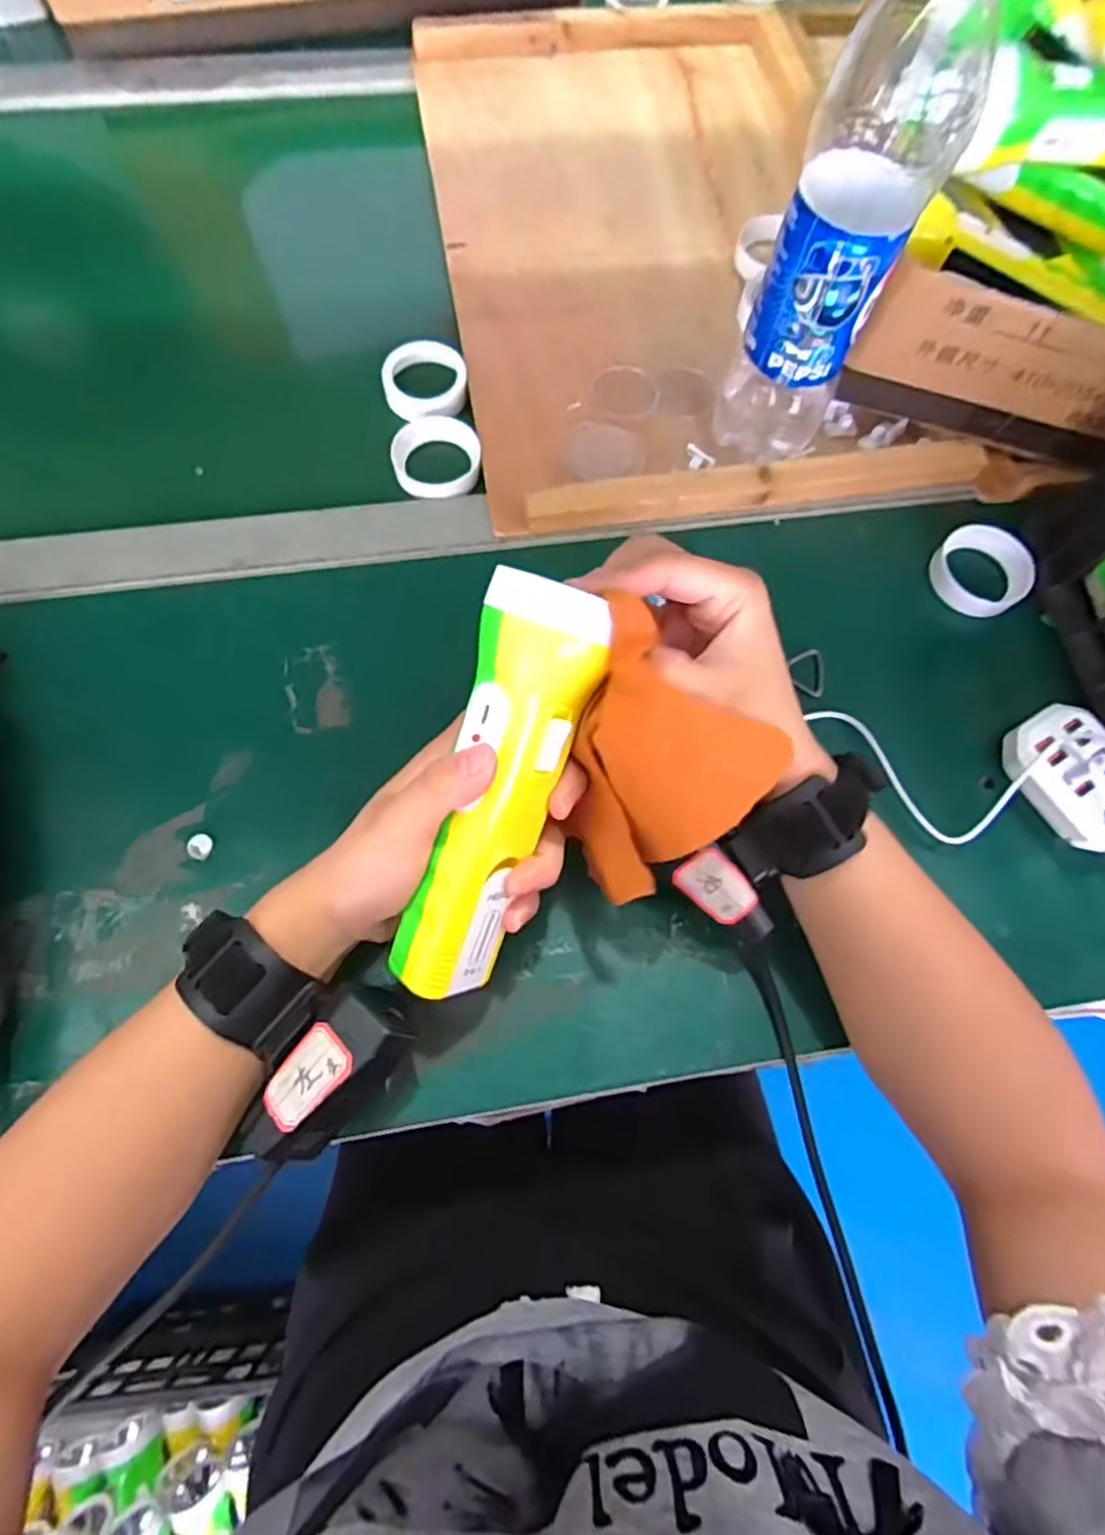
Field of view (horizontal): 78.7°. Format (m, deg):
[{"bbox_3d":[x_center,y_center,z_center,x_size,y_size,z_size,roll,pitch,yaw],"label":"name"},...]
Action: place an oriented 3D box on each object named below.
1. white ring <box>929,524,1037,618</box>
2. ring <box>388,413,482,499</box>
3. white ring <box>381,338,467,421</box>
[{"bbox_3d":[0.252,-0.116,0.398,0.052,0.017,0.053,1,71,-2],"label":"white ring"},{"bbox_3d":[-0.072,-0.194,0.420,0.053,0.014,0.059,-5,71,-4],"label":"ring"},{"bbox_3d":[-0.082,-0.248,0.434,0.053,0.014,0.058,1,71,-2],"label":"white ring"}]

